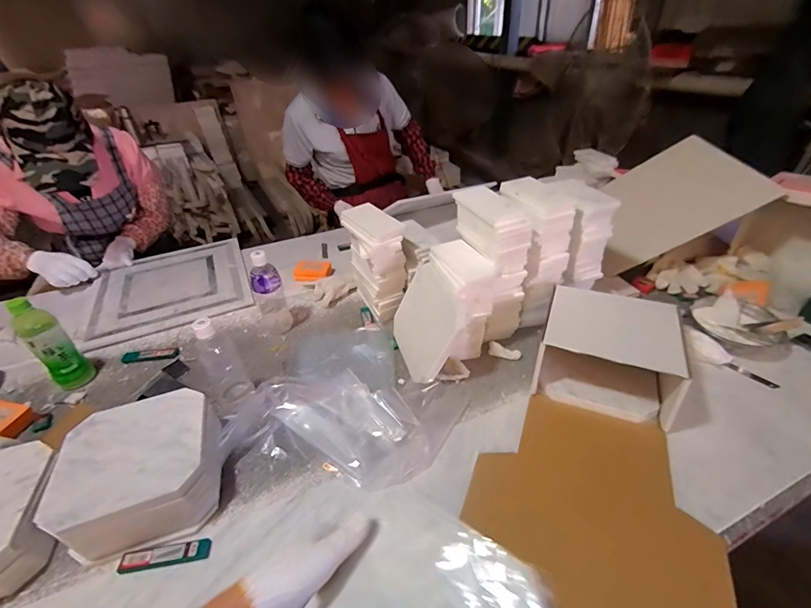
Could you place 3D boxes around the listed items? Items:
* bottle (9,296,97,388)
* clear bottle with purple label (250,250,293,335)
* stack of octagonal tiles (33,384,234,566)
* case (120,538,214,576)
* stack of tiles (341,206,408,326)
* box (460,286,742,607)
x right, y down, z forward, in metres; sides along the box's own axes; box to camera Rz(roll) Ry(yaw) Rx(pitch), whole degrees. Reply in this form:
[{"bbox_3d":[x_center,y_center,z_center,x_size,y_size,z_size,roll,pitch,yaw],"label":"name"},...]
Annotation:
[{"bbox_3d":[-0.704,0.089,0.772,0.054,0.211,0.065,23,44,30],"label":"bottle"},{"bbox_3d":[-0.314,-0.024,0.884,0.073,0.197,0.070,-19,40,-21],"label":"clear bottle with purple label"},{"bbox_3d":[-0.410,0.258,0.608,0.220,0.109,0.215,-8,37,-7],"label":"stack of octagonal tiles"},{"bbox_3d":[-0.333,0.349,0.534,0.120,0.008,0.025,-8,38,-4],"label":"case"},{"bbox_3d":[-0.071,-0.100,0.929,0.094,0.240,0.172,-19,39,-20],"label":"stack of tiles"},{"bbox_3d":[0.322,0.193,0.631,0.325,0.178,0.548,13,41,20],"label":"box"}]

